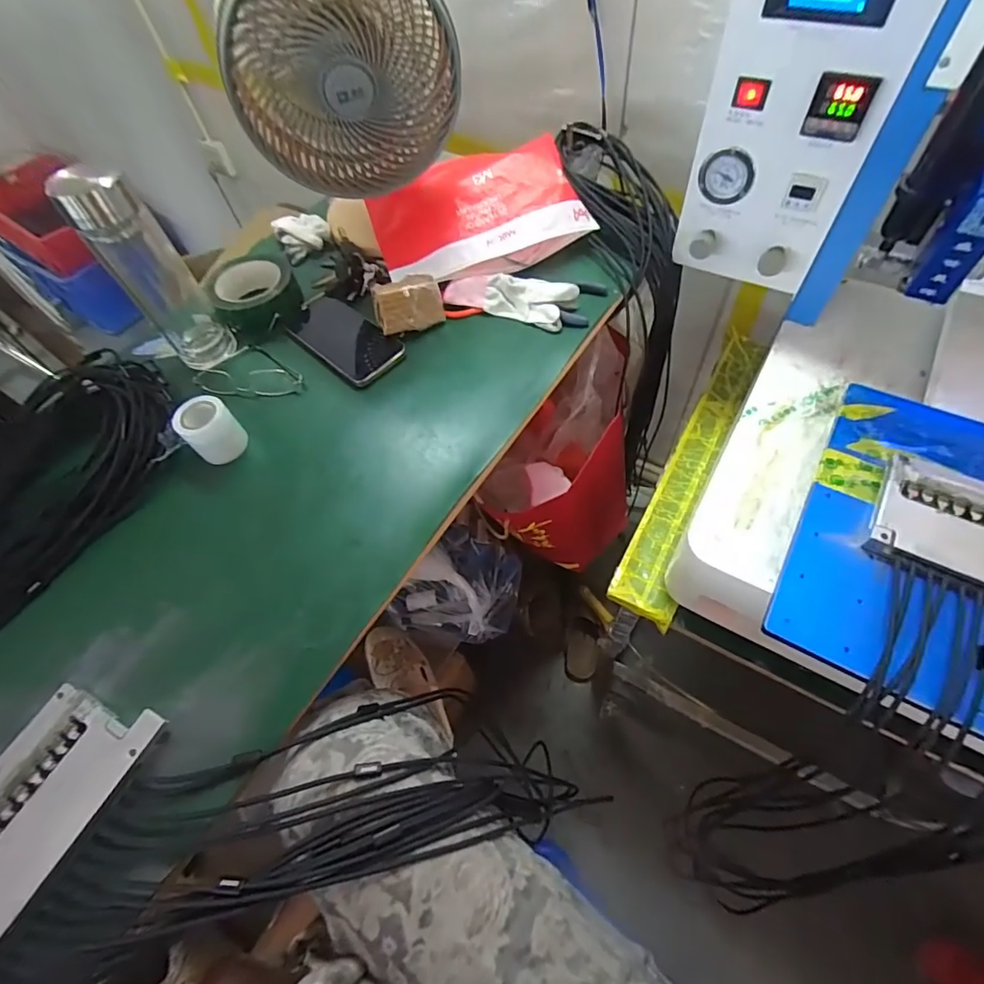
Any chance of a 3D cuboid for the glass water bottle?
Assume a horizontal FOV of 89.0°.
[{"bbox_3d":[-0.365,-0.236,0.542,0.065,0.211,0.057,-36,62,-15],"label":"glass water bottle"}]

